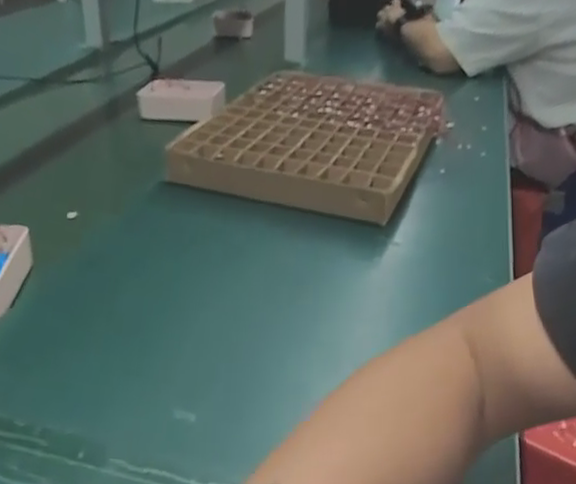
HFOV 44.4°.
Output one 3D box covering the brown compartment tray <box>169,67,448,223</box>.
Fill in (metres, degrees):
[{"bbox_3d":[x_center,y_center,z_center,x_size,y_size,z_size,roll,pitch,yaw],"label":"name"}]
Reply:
[{"bbox_3d":[0.051,-0.155,1.026,0.302,0.058,0.444,12,29,19],"label":"brown compartment tray"}]

